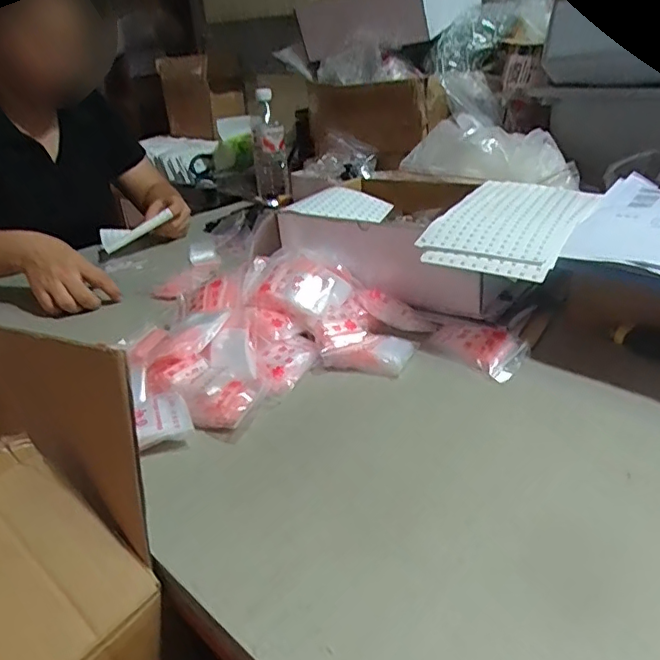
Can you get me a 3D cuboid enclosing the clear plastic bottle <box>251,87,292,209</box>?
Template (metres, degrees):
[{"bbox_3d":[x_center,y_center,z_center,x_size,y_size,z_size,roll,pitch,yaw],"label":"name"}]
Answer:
[{"bbox_3d":[-0.127,-0.376,1.173,0.069,0.227,0.075,-7,28,-4],"label":"clear plastic bottle"}]

